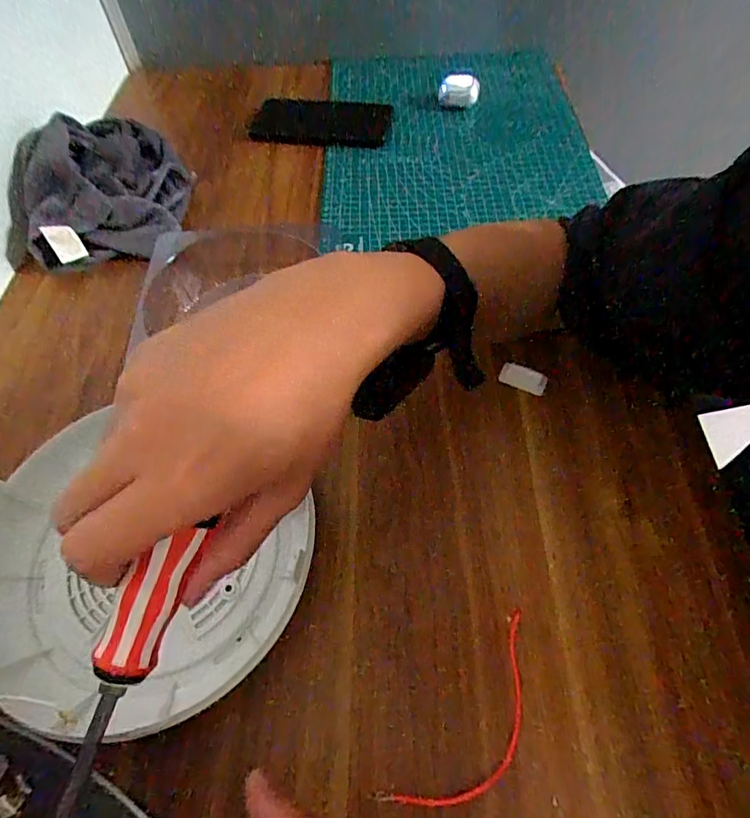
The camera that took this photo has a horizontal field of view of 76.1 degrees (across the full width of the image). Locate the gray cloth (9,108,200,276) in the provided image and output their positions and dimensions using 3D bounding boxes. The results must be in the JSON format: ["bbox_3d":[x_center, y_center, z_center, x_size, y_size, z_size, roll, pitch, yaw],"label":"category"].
[{"bbox_3d":[-0.281,-0.237,0.492,0.166,0.064,0.198,-5,56,-2],"label":"gray cloth"}]

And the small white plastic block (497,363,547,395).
[{"bbox_3d":[0.119,-0.024,0.384,0.037,0.008,0.017,21,104,0],"label":"small white plastic block"}]

